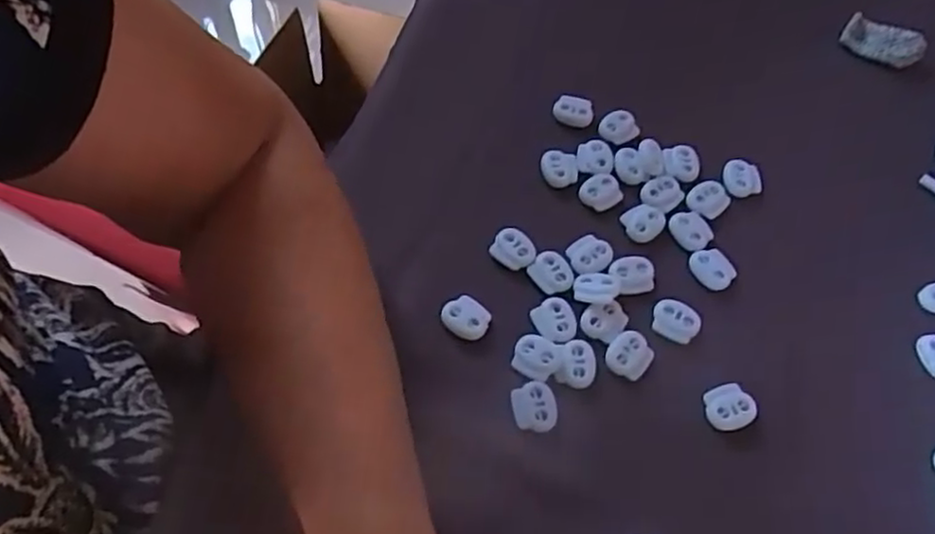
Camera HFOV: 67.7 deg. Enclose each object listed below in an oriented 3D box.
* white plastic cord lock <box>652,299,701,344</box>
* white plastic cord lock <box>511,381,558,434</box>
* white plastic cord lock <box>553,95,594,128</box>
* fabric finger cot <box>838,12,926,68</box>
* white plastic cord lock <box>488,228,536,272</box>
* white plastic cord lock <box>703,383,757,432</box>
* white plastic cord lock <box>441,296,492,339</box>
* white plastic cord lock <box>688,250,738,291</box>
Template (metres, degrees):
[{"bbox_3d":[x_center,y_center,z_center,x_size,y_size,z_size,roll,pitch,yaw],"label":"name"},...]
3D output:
[{"bbox_3d":[0.099,0.025,0.332,0.022,0.004,0.018,24,62,11],"label":"white plastic cord lock"},{"bbox_3d":[0.029,0.061,0.306,0.019,0.004,0.022,-9,61,-8],"label":"white plastic cord lock"},{"bbox_3d":[0.060,-0.088,0.392,0.022,0.012,0.012,21,61,9],"label":"white plastic cord lock"},{"bbox_3d":[0.257,-0.140,0.432,0.046,0.014,0.024,31,63,14],"label":"fabric finger cot"},{"bbox_3d":[0.023,-0.009,0.347,0.022,0.006,0.017,36,65,17],"label":"white plastic cord lock"},{"bbox_3d":[0.117,0.063,0.312,0.022,0.004,0.019,-16,62,-12],"label":"white plastic cord lock"},{"bbox_3d":[-0.001,0.023,0.327,0.022,0.004,0.018,38,65,18],"label":"white plastic cord lock"},{"bbox_3d":[0.123,0.001,0.349,0.020,0.004,0.022,-21,63,-14],"label":"white plastic cord lock"}]

